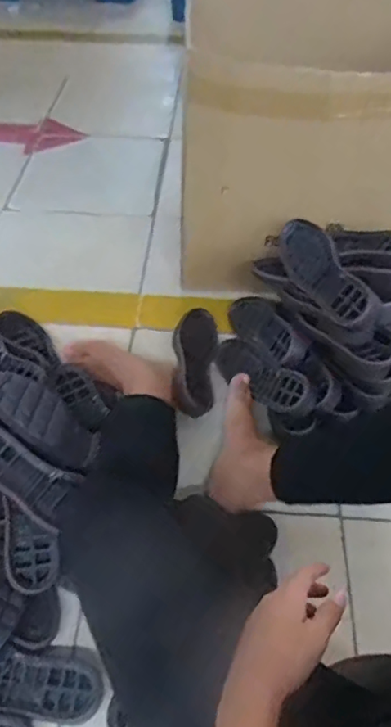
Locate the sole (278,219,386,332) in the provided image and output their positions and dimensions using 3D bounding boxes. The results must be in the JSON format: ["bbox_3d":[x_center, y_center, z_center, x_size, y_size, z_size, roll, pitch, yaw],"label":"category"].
[{"bbox_3d":[0.226,-0.157,0.989,0.033,0.092,0.265,20,30,-43],"label":"sole"}]

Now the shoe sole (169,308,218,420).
[{"bbox_3d":[-0.003,-0.011,1.106,0.092,0.025,0.286,23,41,-16],"label":"shoe sole"}]

